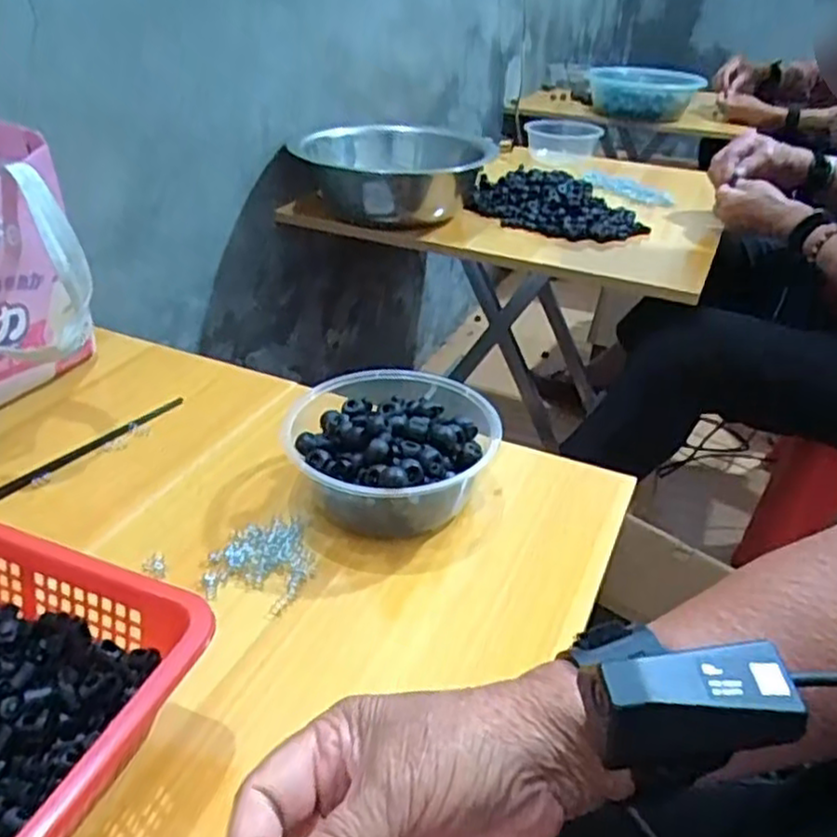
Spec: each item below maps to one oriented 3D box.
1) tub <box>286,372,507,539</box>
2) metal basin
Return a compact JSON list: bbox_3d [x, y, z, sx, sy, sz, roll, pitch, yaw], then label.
[{"bbox_3d":[-0.018,0.025,0.498,0.141,0.063,0.158,7,33,7],"label":"tub"},{"bbox_3d":[-0.032,-0.347,1.016,0.250,0.093,0.236,2,33,-1],"label":"metal basin"}]

